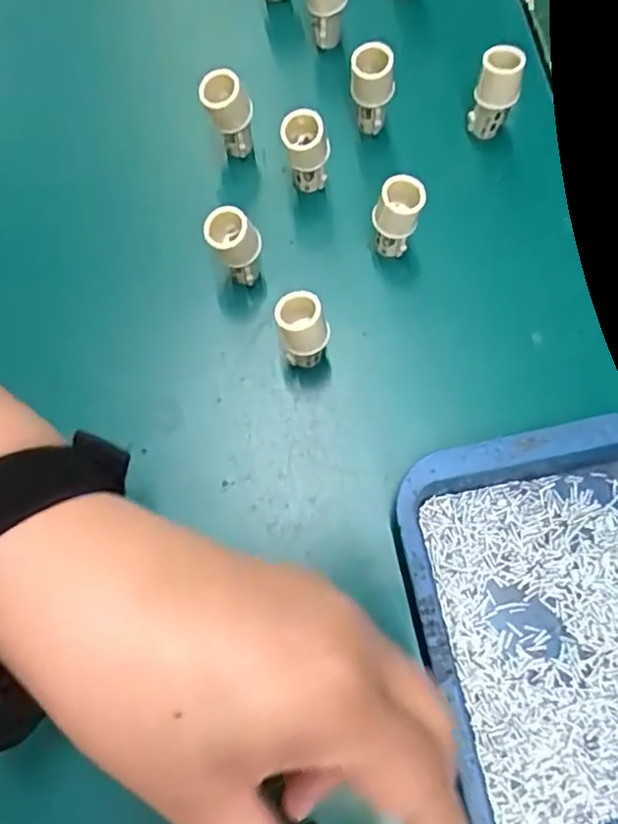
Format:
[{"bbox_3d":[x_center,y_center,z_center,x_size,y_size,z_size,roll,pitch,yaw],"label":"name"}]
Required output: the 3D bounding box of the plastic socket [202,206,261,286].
[{"bbox_3d":[-0.032,-0.071,0.280,0.022,0.039,0.019,-16,76,-6],"label":"plastic socket"}]

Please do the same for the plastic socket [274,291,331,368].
[{"bbox_3d":[-0.003,-0.033,0.271,0.020,0.040,0.020,-11,76,-5],"label":"plastic socket"}]

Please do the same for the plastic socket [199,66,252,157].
[{"bbox_3d":[-0.038,-0.135,0.299,0.018,0.048,0.017,0,75,-2],"label":"plastic socket"}]

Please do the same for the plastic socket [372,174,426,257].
[{"bbox_3d":[0.039,-0.085,0.287,0.018,0.043,0.019,0,75,-2],"label":"plastic socket"}]

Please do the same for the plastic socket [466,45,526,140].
[{"bbox_3d":[0.087,-0.149,0.301,0.019,0.042,0.016,18,75,3],"label":"plastic socket"}]

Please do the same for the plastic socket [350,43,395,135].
[{"bbox_3d":[0.029,-0.151,0.303,0.019,0.044,0.016,8,75,0],"label":"plastic socket"}]

